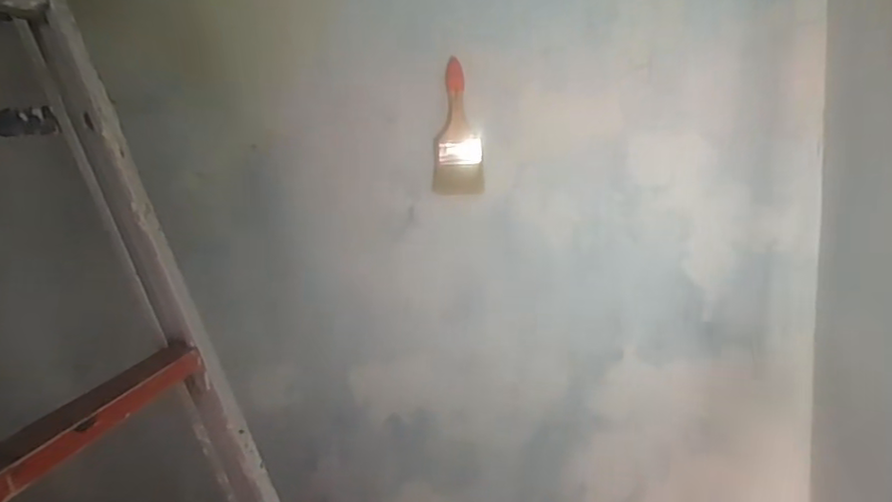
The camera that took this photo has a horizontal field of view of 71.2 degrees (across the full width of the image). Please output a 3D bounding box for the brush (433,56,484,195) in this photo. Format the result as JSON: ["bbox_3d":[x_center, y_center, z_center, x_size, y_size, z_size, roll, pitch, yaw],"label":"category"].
[{"bbox_3d":[0.015,-0.195,0.999,0.080,0.205,0.024,-4,9,5],"label":"brush"}]

